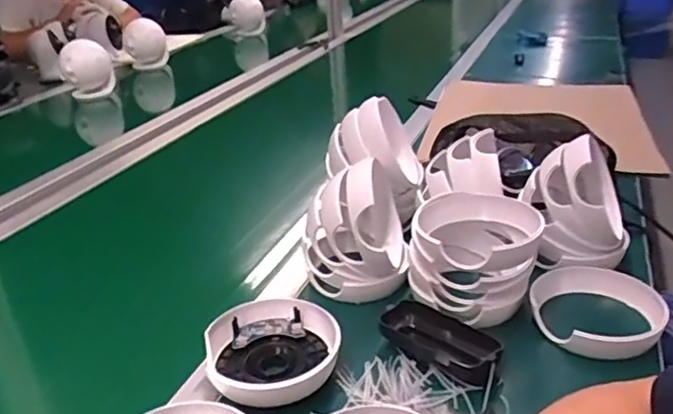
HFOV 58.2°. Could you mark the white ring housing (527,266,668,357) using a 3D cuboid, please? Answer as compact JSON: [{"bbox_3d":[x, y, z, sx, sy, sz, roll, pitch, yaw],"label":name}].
[{"bbox_3d":[0.240,0.097,0.564,0.113,0.028,0.107,3,27,14],"label":"white ring housing"}]

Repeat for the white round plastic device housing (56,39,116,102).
[{"bbox_3d":[-0.605,-0.333,1.465,0.115,0.132,0.109,-16,28,-23],"label":"white round plastic device housing"}]

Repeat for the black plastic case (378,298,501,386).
[{"bbox_3d":[0.091,0.118,0.538,0.112,0.027,0.053,18,33,37],"label":"black plastic case"}]

